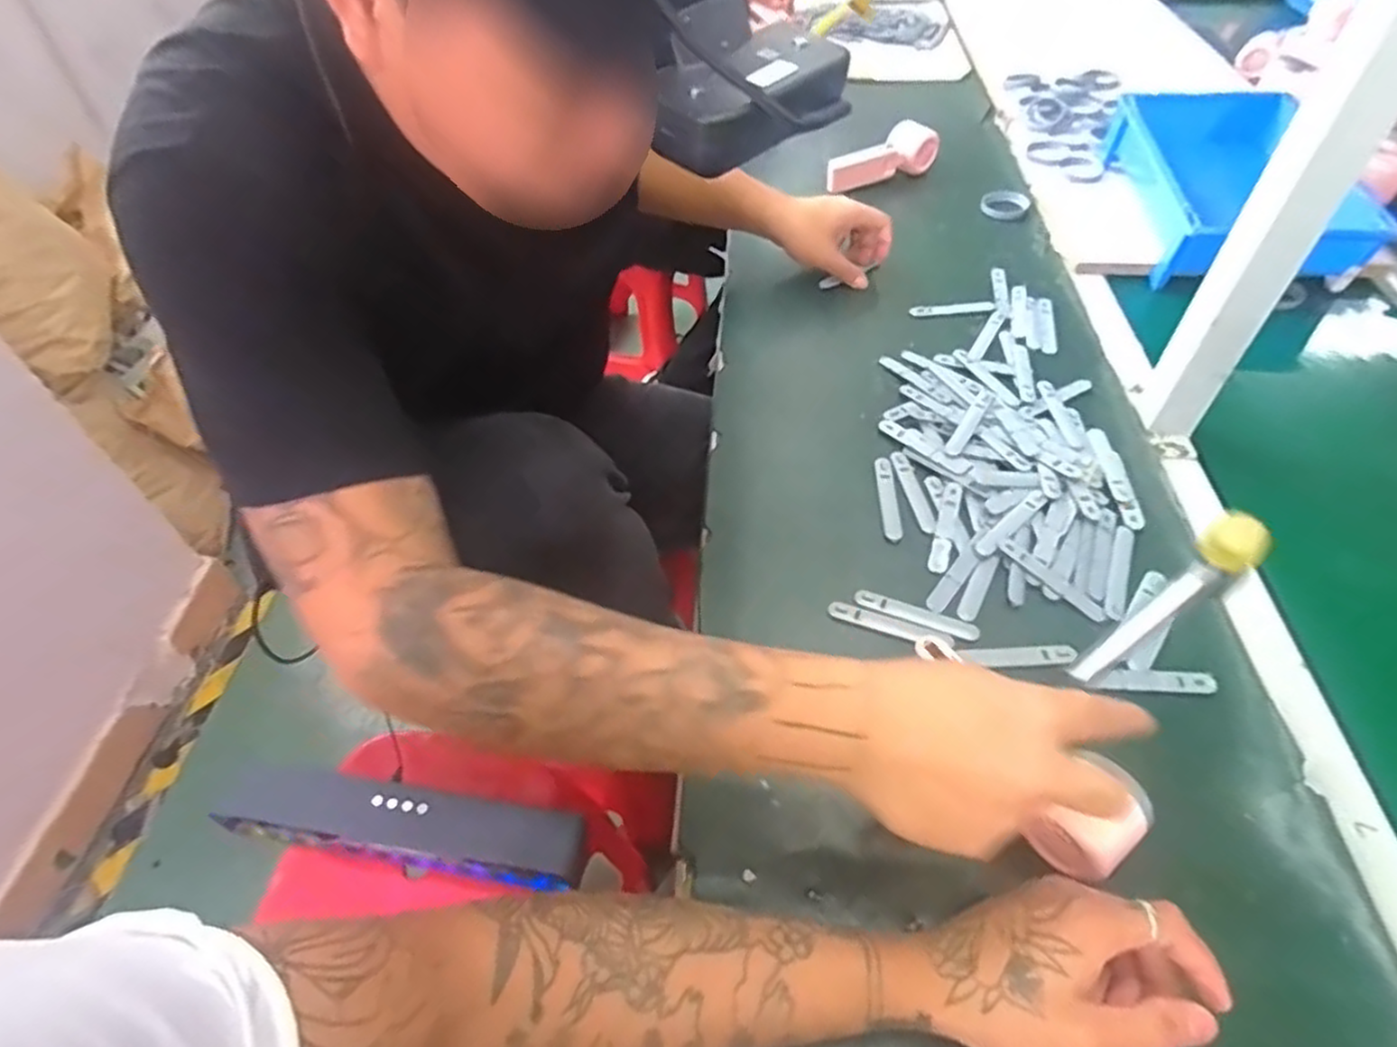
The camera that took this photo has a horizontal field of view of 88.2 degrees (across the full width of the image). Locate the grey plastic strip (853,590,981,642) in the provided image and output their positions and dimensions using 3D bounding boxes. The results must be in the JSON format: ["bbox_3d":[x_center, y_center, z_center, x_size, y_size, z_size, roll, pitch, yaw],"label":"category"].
[{"bbox_3d":[0.169,0.071,0.561,0.093,0.004,0.015,19,63,16],"label":"grey plastic strip"}]

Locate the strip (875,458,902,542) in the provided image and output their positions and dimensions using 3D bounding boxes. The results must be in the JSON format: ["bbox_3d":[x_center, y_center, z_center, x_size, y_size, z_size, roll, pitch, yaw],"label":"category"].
[{"bbox_3d":[0.168,-0.023,0.638,0.014,0.004,0.094,1,51,4],"label":"strip"}]

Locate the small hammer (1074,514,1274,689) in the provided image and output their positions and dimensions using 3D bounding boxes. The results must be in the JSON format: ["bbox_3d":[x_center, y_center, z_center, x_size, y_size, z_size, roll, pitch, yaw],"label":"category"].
[{"bbox_3d":[0.239,0.042,0.370,0.113,0.023,0.025,-45,57,7],"label":"small hammer"}]

